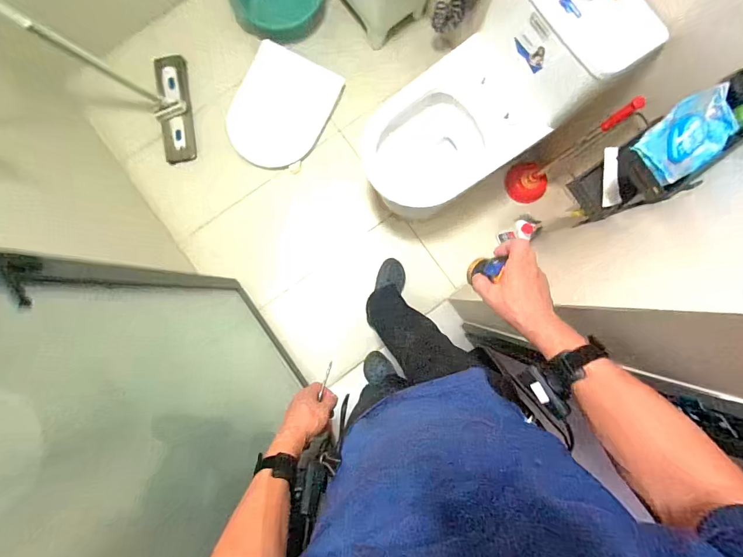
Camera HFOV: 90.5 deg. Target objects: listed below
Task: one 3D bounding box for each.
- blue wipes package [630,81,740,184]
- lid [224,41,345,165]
[{"bbox_3d":[0.649,-0.285,0.763,0.214,0.054,0.129,-39,87,-2],"label":"blue wipes package"},{"bbox_3d":[-0.363,-0.695,1.524,0.368,0.050,0.486,25,87,2],"label":"lid"}]

